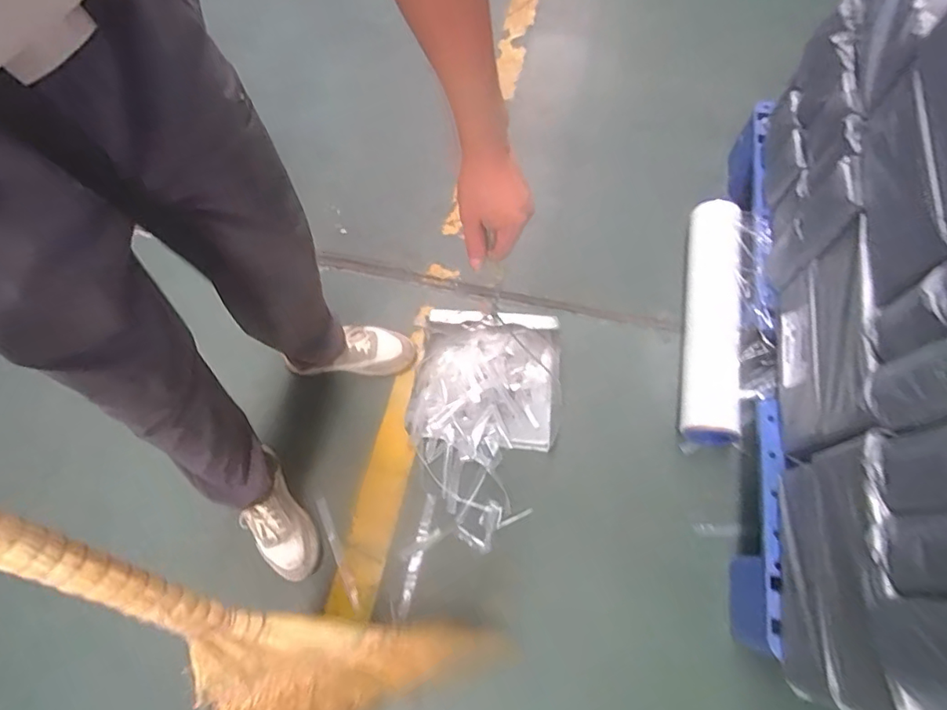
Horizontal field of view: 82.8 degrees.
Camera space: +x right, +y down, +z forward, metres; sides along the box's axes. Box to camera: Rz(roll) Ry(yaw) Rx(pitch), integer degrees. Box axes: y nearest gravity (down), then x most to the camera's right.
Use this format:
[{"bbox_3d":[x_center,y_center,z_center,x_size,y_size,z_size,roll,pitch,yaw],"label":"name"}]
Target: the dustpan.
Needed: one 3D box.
[{"bbox_3d":[0.022,0.059,1.020,0.272,0.134,0.249,5,68,4],"label":"dustpan"}]

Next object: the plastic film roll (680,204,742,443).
[{"bbox_3d":[0.494,-0.092,1.113,0.100,0.097,0.554,7,69,5],"label":"plastic film roll"}]

